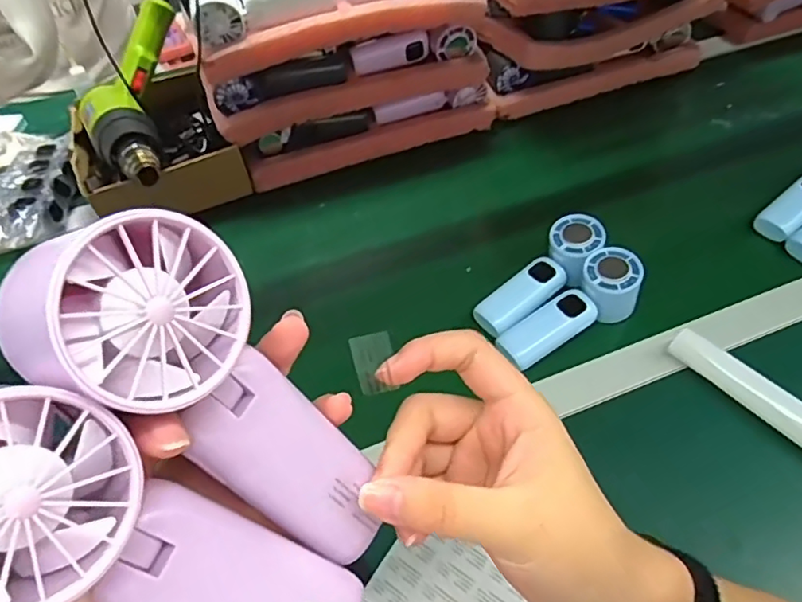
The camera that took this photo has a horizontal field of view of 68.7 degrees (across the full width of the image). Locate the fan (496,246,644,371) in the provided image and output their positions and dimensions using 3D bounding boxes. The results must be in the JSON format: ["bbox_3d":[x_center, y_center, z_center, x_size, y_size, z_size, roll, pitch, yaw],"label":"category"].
[{"bbox_3d":[0.164,0.012,0.566,0.152,0.047,0.050,-35,53,-7],"label":"fan"}]

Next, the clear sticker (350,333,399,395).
[{"bbox_3d":[-0.010,0.026,0.233,0.016,0.025,0.004,-10,20,5],"label":"clear sticker"}]

